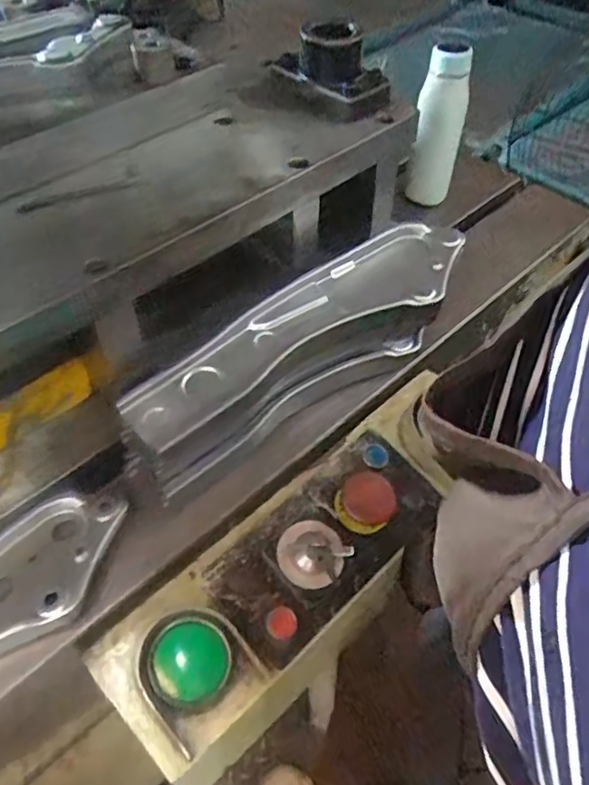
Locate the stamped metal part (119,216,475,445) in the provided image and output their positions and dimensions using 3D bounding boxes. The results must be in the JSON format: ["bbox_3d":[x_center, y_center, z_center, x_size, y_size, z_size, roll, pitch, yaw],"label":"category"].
[{"bbox_3d":[0.013,-0.079,0.661,0.421,0.032,0.105,-29,55,-22],"label":"stamped metal part"}]

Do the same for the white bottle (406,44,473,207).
[{"bbox_3d":[0.206,-0.378,0.898,0.067,0.222,0.057,23,53,19],"label":"white bottle"}]

